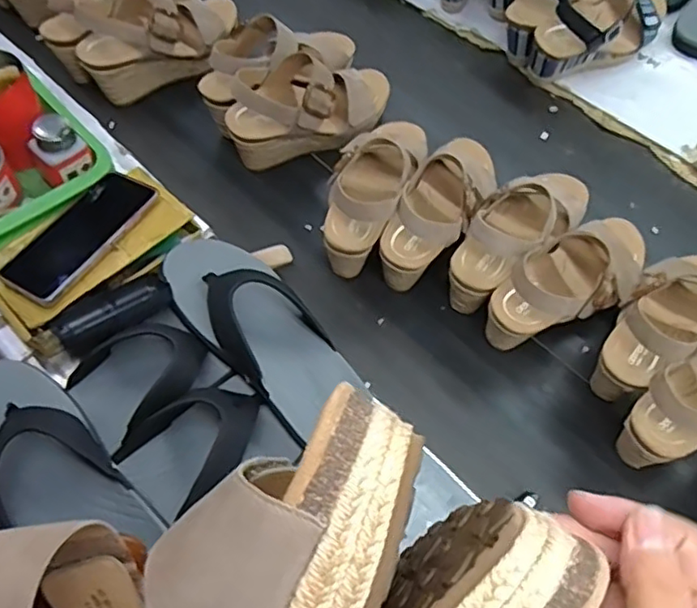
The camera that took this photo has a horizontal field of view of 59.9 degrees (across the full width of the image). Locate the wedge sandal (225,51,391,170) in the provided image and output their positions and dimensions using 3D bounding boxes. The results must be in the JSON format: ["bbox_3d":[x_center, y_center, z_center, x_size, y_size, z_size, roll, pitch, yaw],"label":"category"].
[{"bbox_3d":[-0.040,-0.240,0.748,0.224,0.112,0.081,-26,66,-17],"label":"wedge sandal"}]

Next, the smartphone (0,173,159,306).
[{"bbox_3d":[-0.273,-0.070,0.616,0.080,0.009,0.159,21,62,25],"label":"smartphone"}]

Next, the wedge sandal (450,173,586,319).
[{"bbox_3d":[0.192,-0.083,0.684,0.086,0.122,0.237,38,52,17],"label":"wedge sandal"}]

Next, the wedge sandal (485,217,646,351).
[{"bbox_3d":[0.246,-0.026,0.661,0.232,0.123,0.090,-28,65,-32],"label":"wedge sandal"}]

